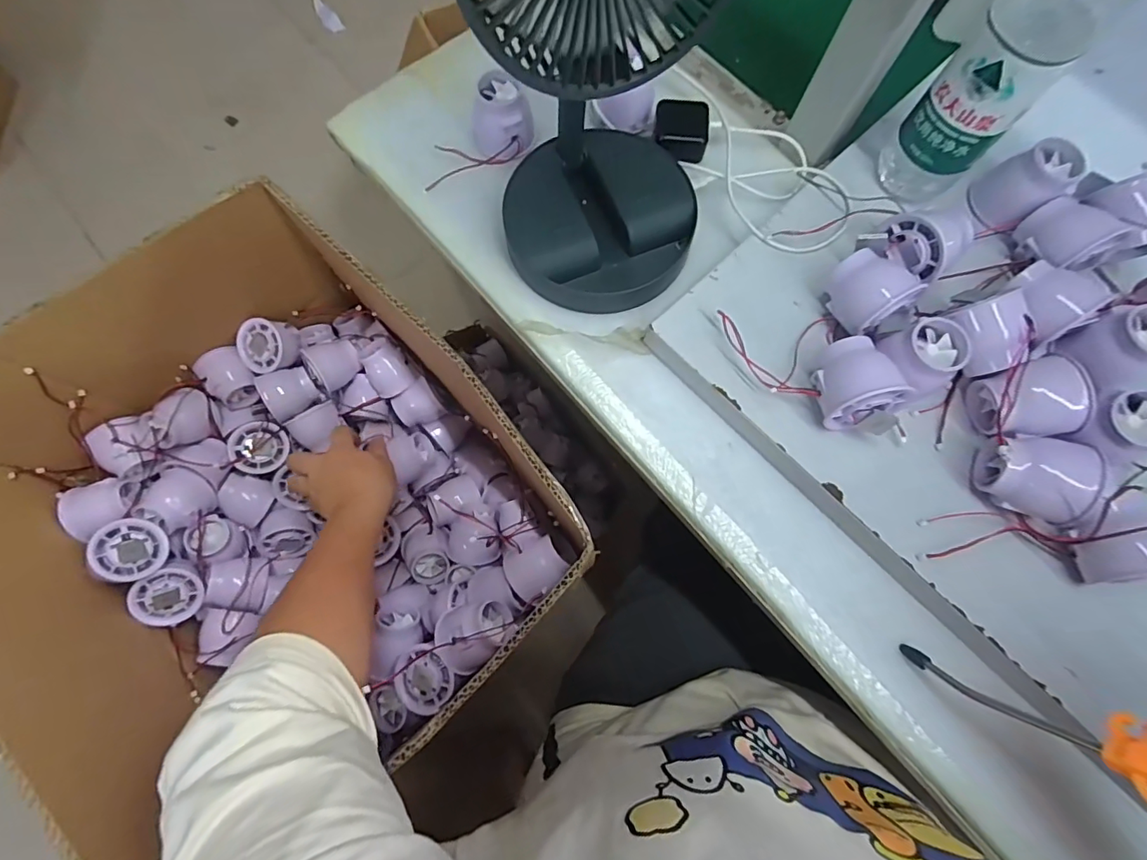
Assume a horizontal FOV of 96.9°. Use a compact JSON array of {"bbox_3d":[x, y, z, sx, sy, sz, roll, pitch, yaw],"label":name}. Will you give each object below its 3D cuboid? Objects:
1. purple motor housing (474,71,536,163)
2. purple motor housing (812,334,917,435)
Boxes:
[{"bbox_3d":[-0.063,-0.275,0.452,0.055,0.039,0.058,-5,75,-3],"label":"purple motor housing"},{"bbox_3d":[0.200,-0.031,0.366,0.049,0.045,0.069,-11,75,-4],"label":"purple motor housing"}]

